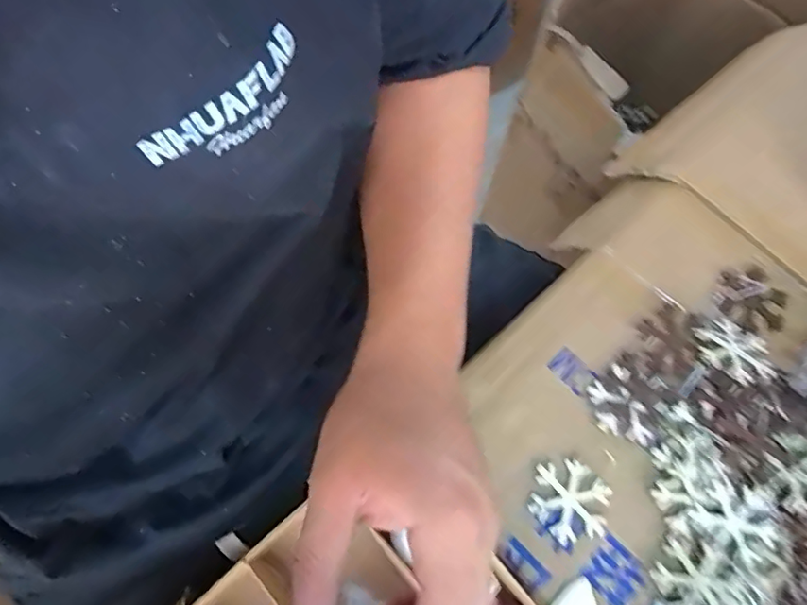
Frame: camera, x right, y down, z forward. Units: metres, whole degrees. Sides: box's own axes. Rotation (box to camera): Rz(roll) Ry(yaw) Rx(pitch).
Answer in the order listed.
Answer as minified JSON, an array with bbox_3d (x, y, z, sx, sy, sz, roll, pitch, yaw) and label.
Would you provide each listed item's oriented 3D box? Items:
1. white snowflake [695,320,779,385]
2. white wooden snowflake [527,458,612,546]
[{"bbox_3d":[0.245,0.034,0.391,0.046,0.008,0.053,-28,71,-9],"label":"white snowflake"},{"bbox_3d":[0.115,0.138,0.370,0.057,0.005,0.050,38,74,15],"label":"white wooden snowflake"}]

